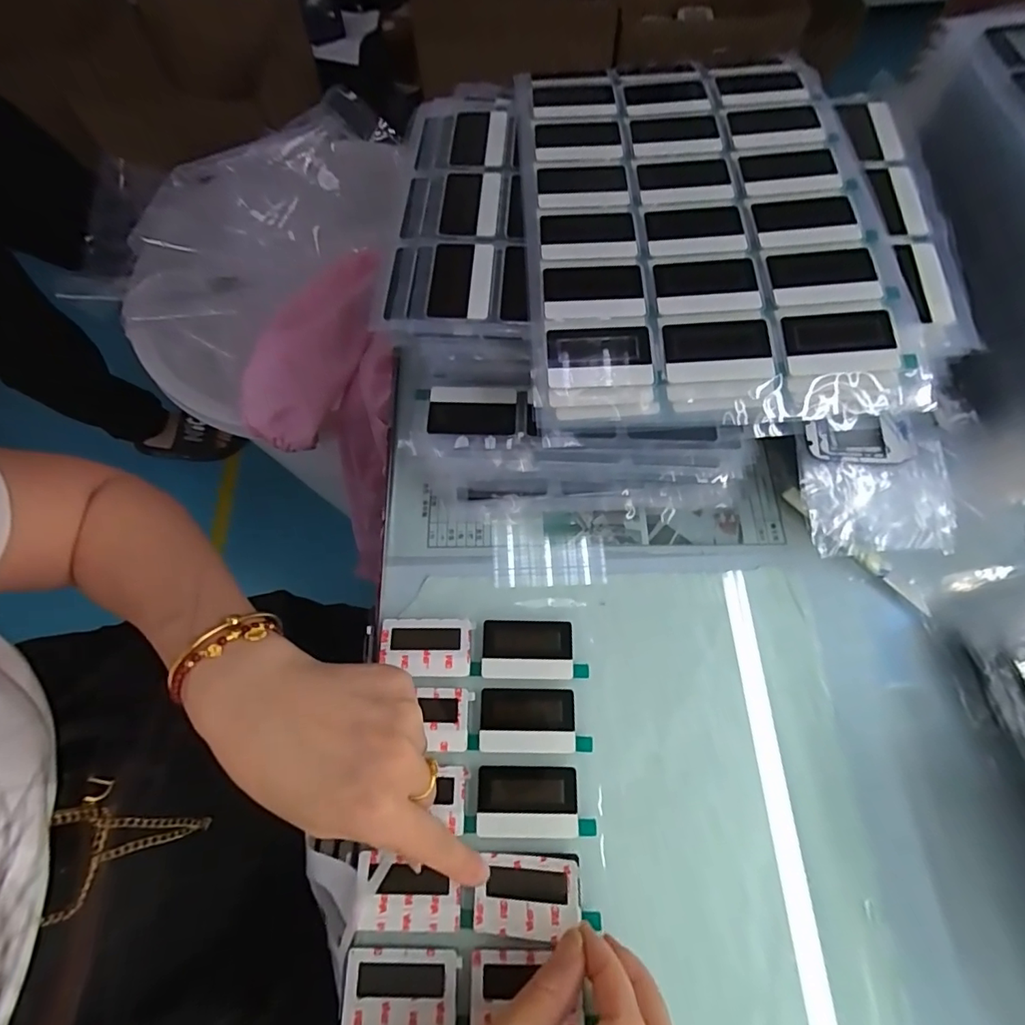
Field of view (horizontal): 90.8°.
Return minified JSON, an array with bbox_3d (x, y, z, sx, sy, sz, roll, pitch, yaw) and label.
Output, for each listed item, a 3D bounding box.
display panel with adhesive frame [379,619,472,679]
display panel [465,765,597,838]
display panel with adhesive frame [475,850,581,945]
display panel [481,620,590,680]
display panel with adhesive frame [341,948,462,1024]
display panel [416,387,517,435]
[{"bbox_3d":[-0.052,0.081,0.305,0.053,0.004,0.034,0,68,1],"label":"display panel with adhesive frame"},{"bbox_3d":[0.010,0.157,0.275,0.066,0.004,0.034,-1,68,1],"label":"display panel"},{"bbox_3d":[0.007,0.193,0.255,0.054,0.004,0.035,-8,62,15],"label":"display panel with adhesive frame"},{"bbox_3d":[0.013,0.082,0.304,0.062,0.004,0.034,0,68,1],"label":"display panel"},{"bbox_3d":[-0.055,0.233,0.244,0.054,0.004,0.034,0,68,1],"label":"display panel with adhesive frame"},{"bbox_3d":[-0.029,-0.062,0.316,0.061,0.009,0.034,1,68,2],"label":"display panel"}]

